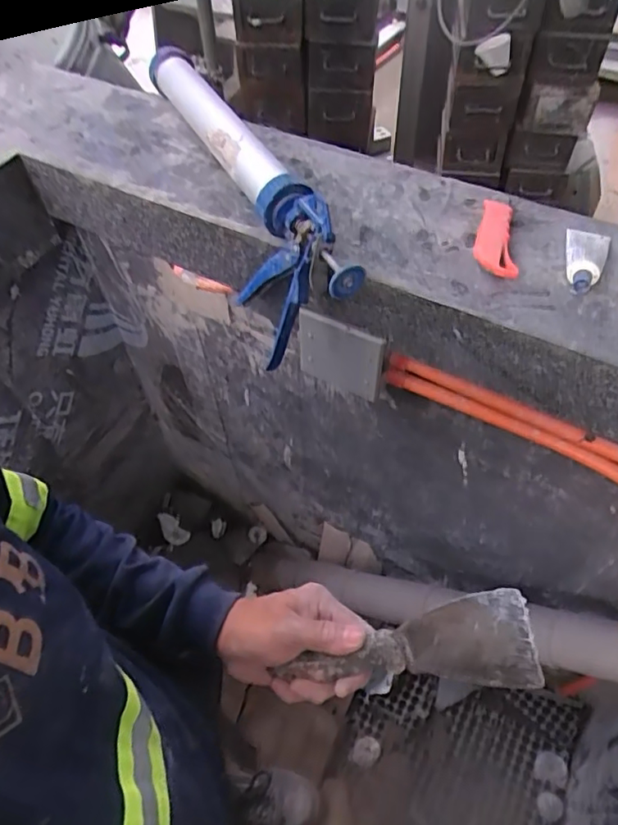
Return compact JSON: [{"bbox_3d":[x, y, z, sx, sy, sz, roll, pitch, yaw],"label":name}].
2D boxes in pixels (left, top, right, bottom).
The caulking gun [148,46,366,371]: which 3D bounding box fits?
[{"bbox_3d":[-0.085,-0.264,0.681,0.085,0.170,0.465,-22,57,-13],"label":"caulking gun"}]

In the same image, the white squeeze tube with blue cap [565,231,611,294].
[{"bbox_3d":[0.297,-0.167,0.595,0.043,0.026,0.100,18,58,14],"label":"white squeeze tube with blue cap"}]

